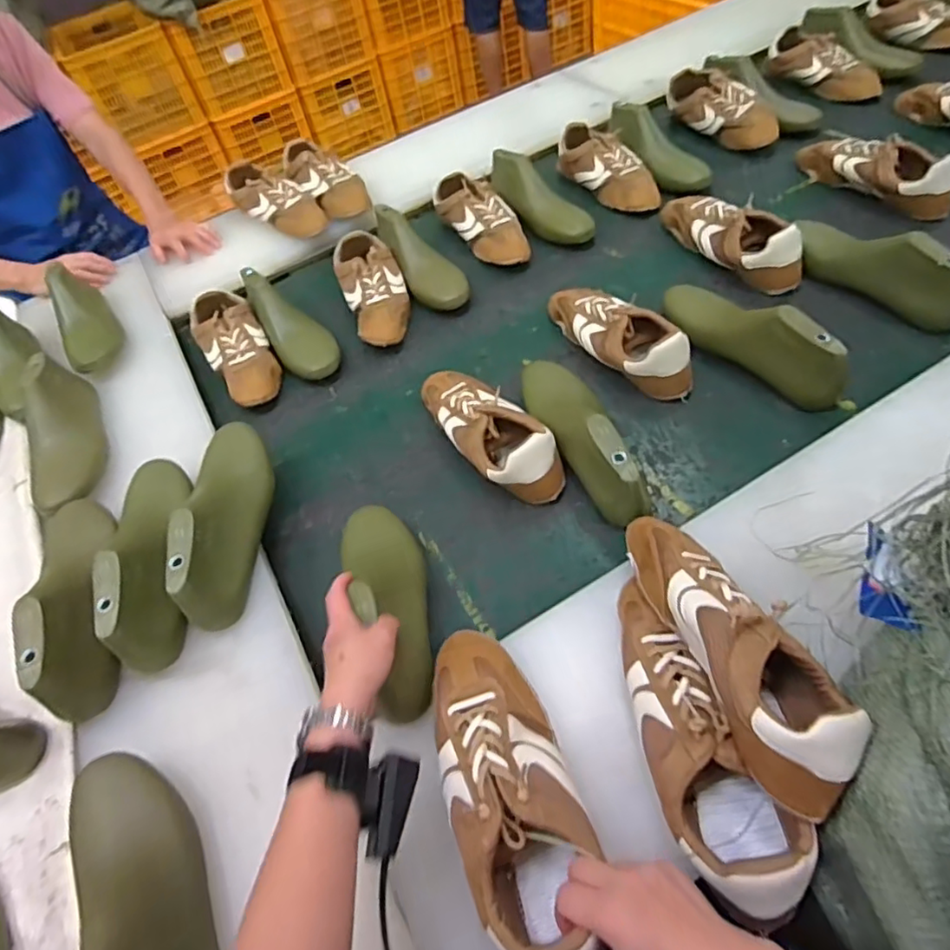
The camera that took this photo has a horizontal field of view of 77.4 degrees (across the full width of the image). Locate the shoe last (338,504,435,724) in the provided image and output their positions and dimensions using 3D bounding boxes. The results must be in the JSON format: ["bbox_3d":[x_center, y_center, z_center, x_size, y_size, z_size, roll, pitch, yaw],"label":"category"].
[{"bbox_3d":[-0.088,0.116,0.601,0.079,0.085,0.255,-16,47,-5],"label":"shoe last"}]

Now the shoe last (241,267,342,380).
[{"bbox_3d":[-0.296,-0.244,0.965,0.087,0.087,0.244,-32,54,-12],"label":"shoe last"}]

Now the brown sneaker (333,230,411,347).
[{"bbox_3d":[-0.167,-0.312,0.990,0.100,0.064,0.236,-22,53,-4],"label":"brown sneaker"}]

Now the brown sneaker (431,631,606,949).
[{"bbox_3d":[0.026,0.241,0.475,0.099,0.079,0.244,-15,50,-4],"label":"brown sneaker"}]

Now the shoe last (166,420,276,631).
[{"bbox_3d":[-0.287,0.035,0.679,0.072,0.093,0.275,-13,53,3],"label":"shoe last"}]

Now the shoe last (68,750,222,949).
[{"bbox_3d":[-0.260,0.335,0.455,0.079,0.084,0.266,-33,43,-15],"label":"shoe last"}]

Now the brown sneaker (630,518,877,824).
[{"bbox_3d":[0.209,0.126,0.484,0.088,0.093,0.262,-18,45,-7],"label":"brown sneaker"}]

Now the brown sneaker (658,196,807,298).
[{"bbox_3d":[0.386,-0.370,0.922,0.077,0.094,0.266,-32,54,-12],"label":"brown sneaker"}]

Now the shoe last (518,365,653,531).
[{"bbox_3d":[0.123,-0.055,0.724,0.075,0.102,0.275,-20,53,-2],"label":"shoe last"}]

